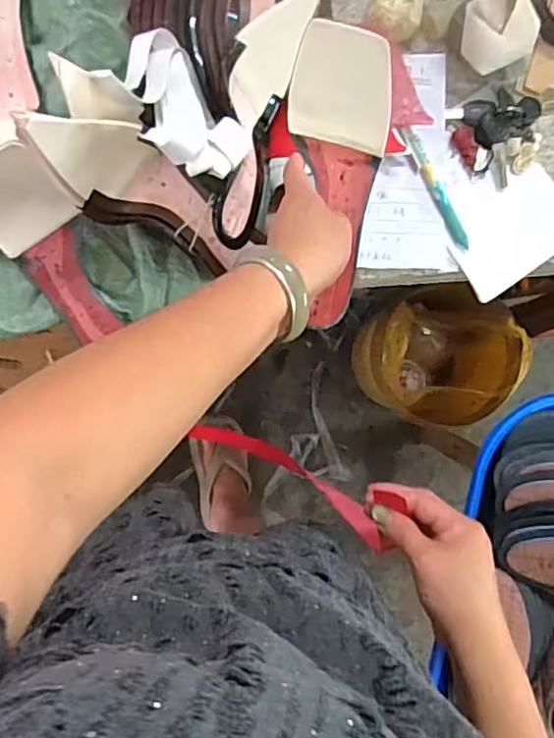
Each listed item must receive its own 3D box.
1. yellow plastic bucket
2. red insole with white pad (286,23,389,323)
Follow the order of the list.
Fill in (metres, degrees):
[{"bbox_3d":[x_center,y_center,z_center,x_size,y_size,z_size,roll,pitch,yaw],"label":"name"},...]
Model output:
[{"bbox_3d":[0.306,-0.031,1.190,0.273,0.271,0.253,0,90,-7],"label":"yellow plastic bucket"},{"bbox_3d":[0.052,-0.157,0.508,0.079,0.050,0.233,-2,106,-7],"label":"red insole with white pad"}]

